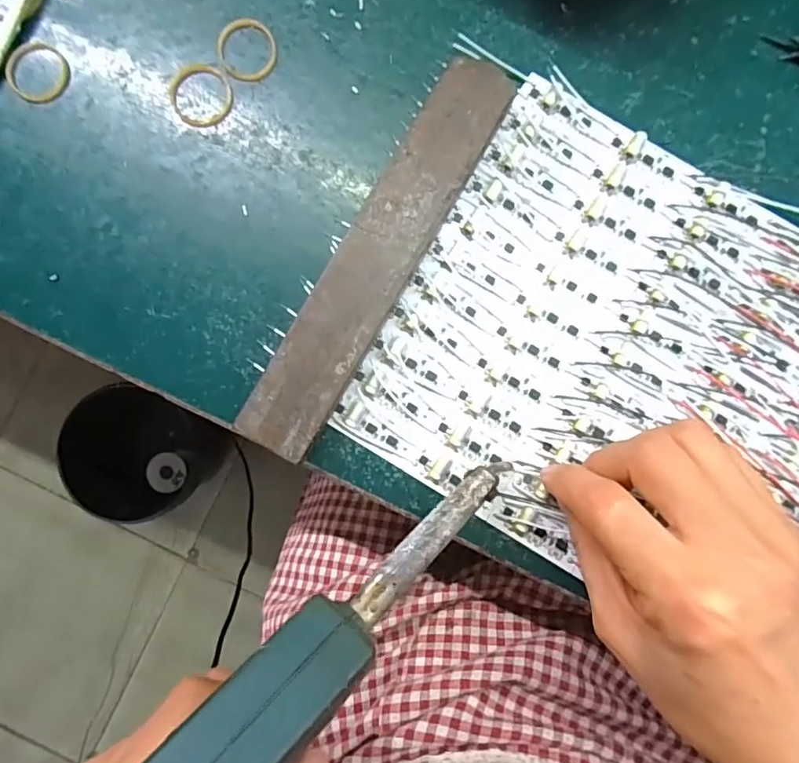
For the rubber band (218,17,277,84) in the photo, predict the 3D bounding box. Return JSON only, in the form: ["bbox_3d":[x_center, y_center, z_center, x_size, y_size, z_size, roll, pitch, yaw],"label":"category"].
[{"bbox_3d":[-0.073,-0.159,0.259,0.028,0.004,0.029,0,87,-1],"label":"rubber band"}]

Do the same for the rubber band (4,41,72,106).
[{"bbox_3d":[-0.173,-0.148,0.259,0.030,0.004,0.028,0,87,-1],"label":"rubber band"}]

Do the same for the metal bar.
[{"bbox_3d":[-0.009,-0.056,0.249,0.035,0.019,0.194,30,87,1],"label":"metal bar"}]

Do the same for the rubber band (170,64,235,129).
[{"bbox_3d":[-0.095,-0.138,0.260,0.029,0.004,0.031,0,87,-1],"label":"rubber band"}]

